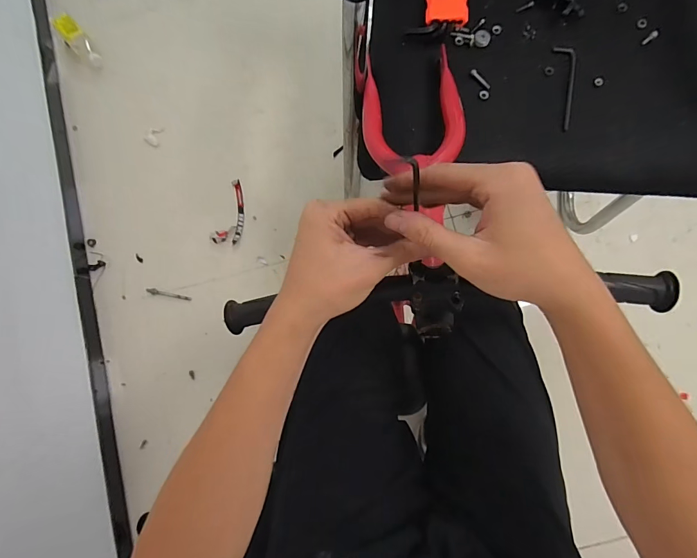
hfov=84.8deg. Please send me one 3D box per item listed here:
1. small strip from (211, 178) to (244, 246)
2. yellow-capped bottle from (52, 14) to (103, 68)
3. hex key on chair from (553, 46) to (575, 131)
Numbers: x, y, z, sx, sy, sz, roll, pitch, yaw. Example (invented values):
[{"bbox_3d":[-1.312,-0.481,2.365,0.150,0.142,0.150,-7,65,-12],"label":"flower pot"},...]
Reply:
[{"bbox_3d":[-0.293,-0.168,0.977,0.066,0.024,0.170,16,84,5],"label":"small strip"},{"bbox_3d":[-0.727,-0.638,1.022,0.062,0.051,0.158,-41,82,-2],"label":"yellow-capped bottle"},{"bbox_3d":[0.291,-0.254,0.506,0.025,0.008,0.121,-2,83,3],"label":"hex key on chair"}]

